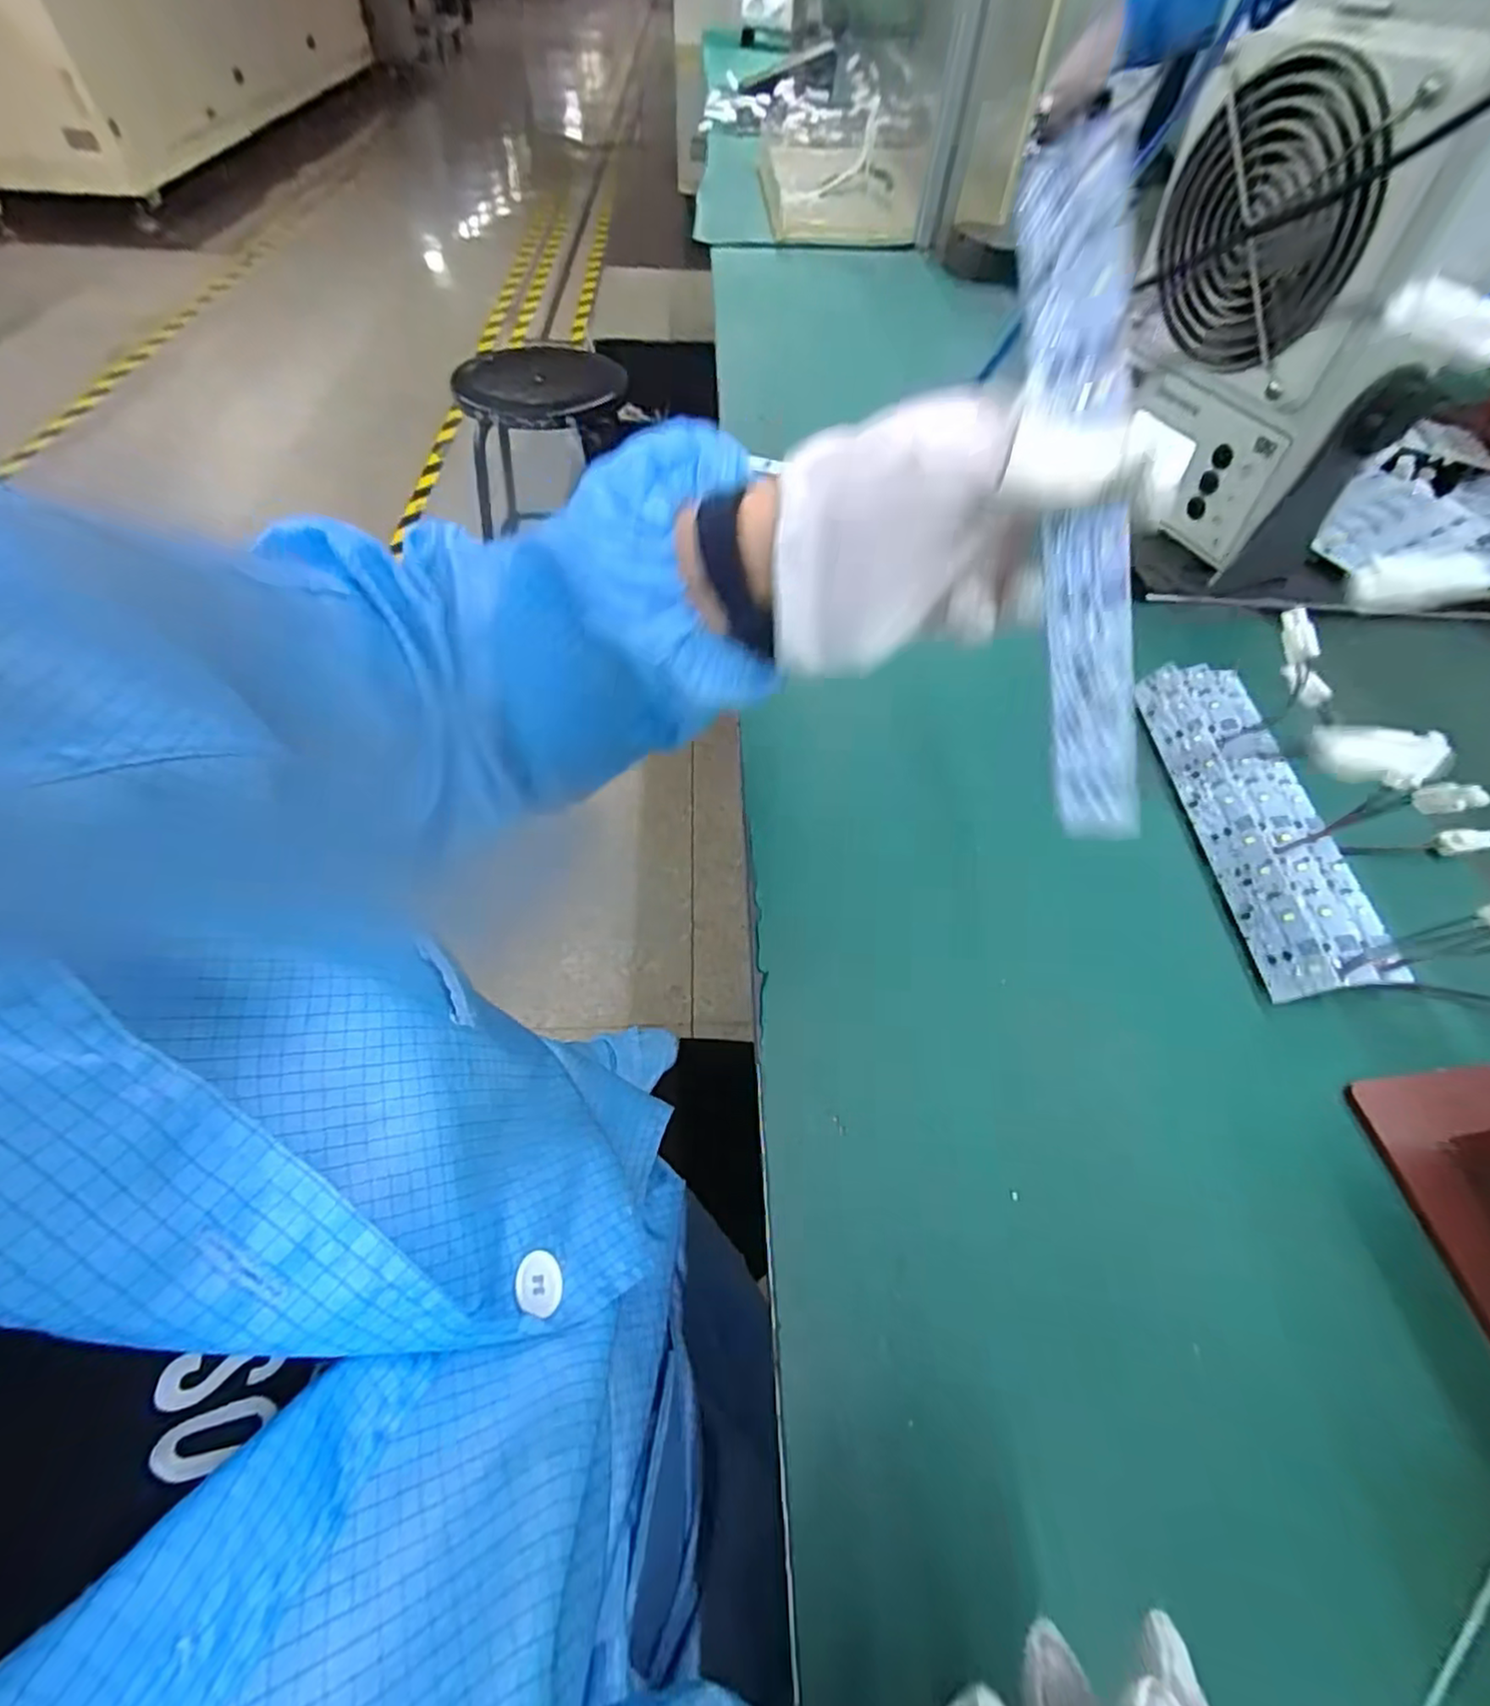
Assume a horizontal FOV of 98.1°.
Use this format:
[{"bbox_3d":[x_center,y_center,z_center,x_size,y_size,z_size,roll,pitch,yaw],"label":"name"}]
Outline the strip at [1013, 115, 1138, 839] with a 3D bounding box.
[{"bbox_3d":[0.106,-0.096,0.204,0.026,0.195,0.010,1,25,35],"label":"strip"}]

